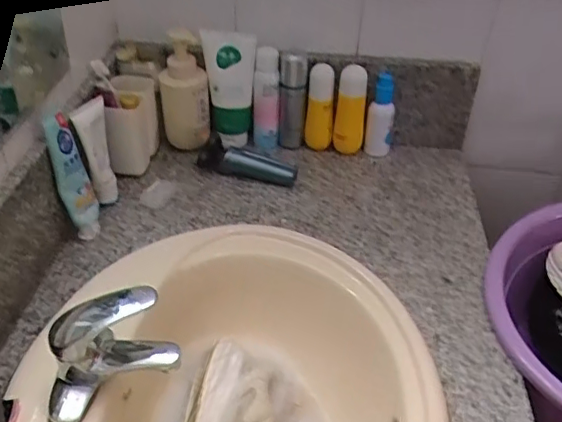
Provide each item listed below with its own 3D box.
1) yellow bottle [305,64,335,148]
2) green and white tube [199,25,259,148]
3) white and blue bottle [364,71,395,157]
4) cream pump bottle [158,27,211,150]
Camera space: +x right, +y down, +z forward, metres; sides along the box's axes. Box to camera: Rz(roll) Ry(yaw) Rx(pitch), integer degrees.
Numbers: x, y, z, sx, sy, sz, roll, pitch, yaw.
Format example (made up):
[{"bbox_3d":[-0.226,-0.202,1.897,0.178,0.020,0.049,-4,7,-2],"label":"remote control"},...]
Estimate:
[{"bbox_3d":[0.064,-0.167,0.955,0.042,0.142,0.035,1,39,0],"label":"yellow bottle"},{"bbox_3d":[-0.081,-0.194,0.944,0.081,0.184,0.051,-5,39,-7],"label":"green and white tube"},{"bbox_3d":[0.168,-0.159,0.970,0.044,0.131,0.043,11,40,11],"label":"white and blue bottle"},{"bbox_3d":[-0.158,-0.201,0.957,0.077,0.204,0.060,-1,30,-1],"label":"cream pump bottle"}]

